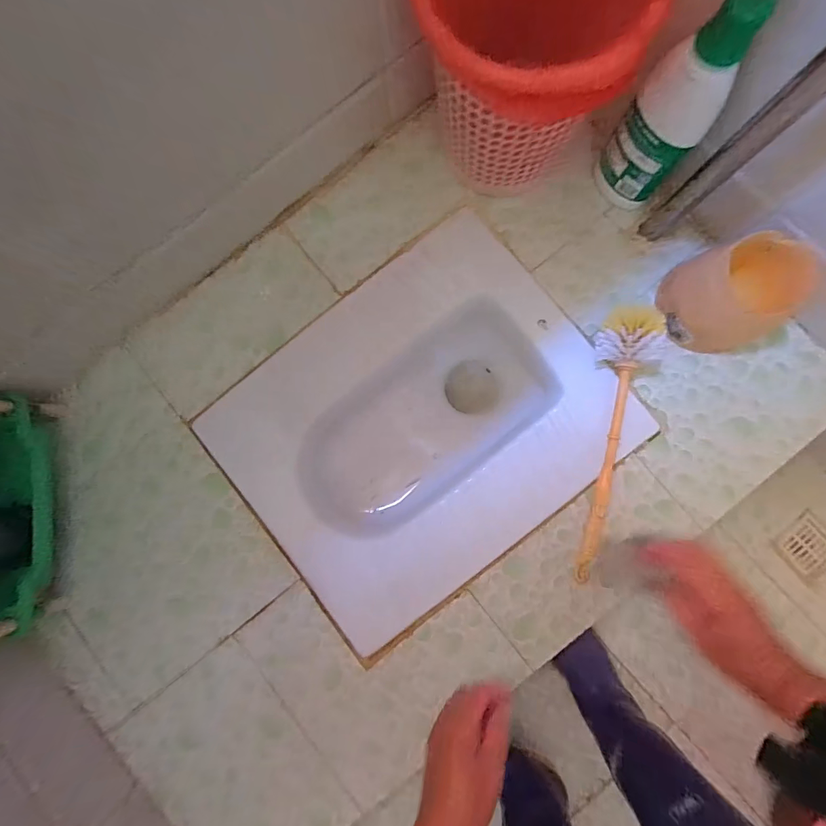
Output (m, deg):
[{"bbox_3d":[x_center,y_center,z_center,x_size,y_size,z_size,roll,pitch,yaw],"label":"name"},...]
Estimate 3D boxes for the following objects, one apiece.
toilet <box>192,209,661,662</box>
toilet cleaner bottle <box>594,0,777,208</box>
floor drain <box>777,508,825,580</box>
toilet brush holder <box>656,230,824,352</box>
[{"bbox_3d":[0.013,0.028,0.664,0.510,0.188,0.422,-39,84,0],"label":"toilet"},{"bbox_3d":[0.285,-0.334,0.455,0.086,0.257,0.061,32,88,6],"label":"toilet cleaner bottle"},{"bbox_3d":[0.689,0.230,0.707,0.085,0.007,0.083,-37,84,0],"label":"floor drain"},{"bbox_3d":[0.404,-0.148,0.510,0.135,0.106,0.125,-13,84,3],"label":"toilet brush holder"}]

